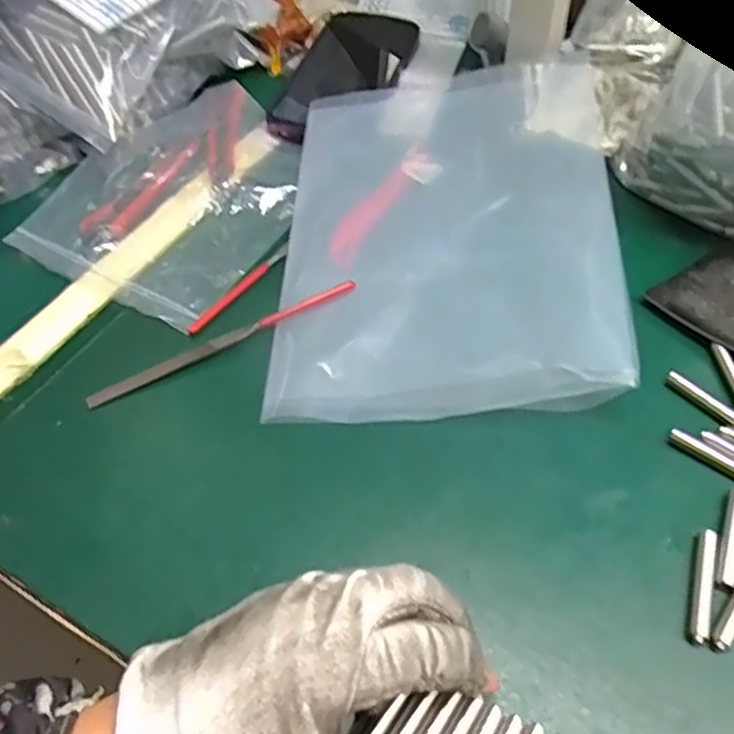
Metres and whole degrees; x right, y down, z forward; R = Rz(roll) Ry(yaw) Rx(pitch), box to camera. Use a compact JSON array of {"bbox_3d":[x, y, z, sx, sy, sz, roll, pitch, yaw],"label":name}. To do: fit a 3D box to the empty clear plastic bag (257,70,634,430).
[{"bbox_3d":[0.047,-0.094,0.410,0.193,0.034,0.291,2,52,5],"label":"empty clear plastic bag"}]

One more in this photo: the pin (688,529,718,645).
[{"bbox_3d":[0.139,0.089,0.282,0.007,0.005,0.049,16,55,15],"label":"pin"}]

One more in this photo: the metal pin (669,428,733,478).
[{"bbox_3d":[0.164,0.043,0.315,0.048,0.004,0.008,34,61,26],"label":"metal pin"}]

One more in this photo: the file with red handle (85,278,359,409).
[{"bbox_3d":[-0.078,-0.015,0.377,0.155,0.011,0.009,-24,54,-14],"label":"file with red handle"}]

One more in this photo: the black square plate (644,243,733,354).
[{"bbox_3d":[0.203,-0.037,0.375,0.075,0.008,0.065,-33,57,-20],"label":"black square plate"}]

